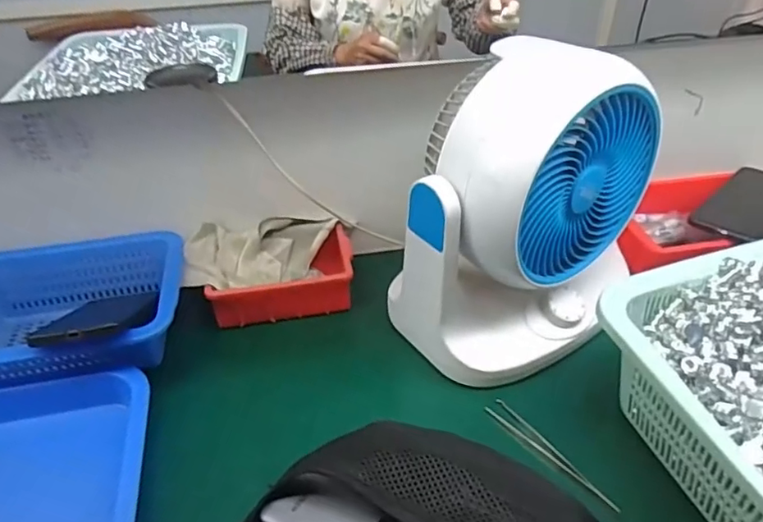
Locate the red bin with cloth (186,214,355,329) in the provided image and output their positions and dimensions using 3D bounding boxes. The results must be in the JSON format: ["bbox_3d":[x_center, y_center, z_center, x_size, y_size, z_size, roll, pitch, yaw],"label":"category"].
[{"bbox_3d":[-0.117,0.009,0.607,0.167,0.058,0.100,-7,39,-6],"label":"red bin with cloth"}]

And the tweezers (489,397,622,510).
[{"bbox_3d":[0.142,0.158,0.470,0.017,0.009,0.128,-29,46,-30],"label":"tweezers"}]

